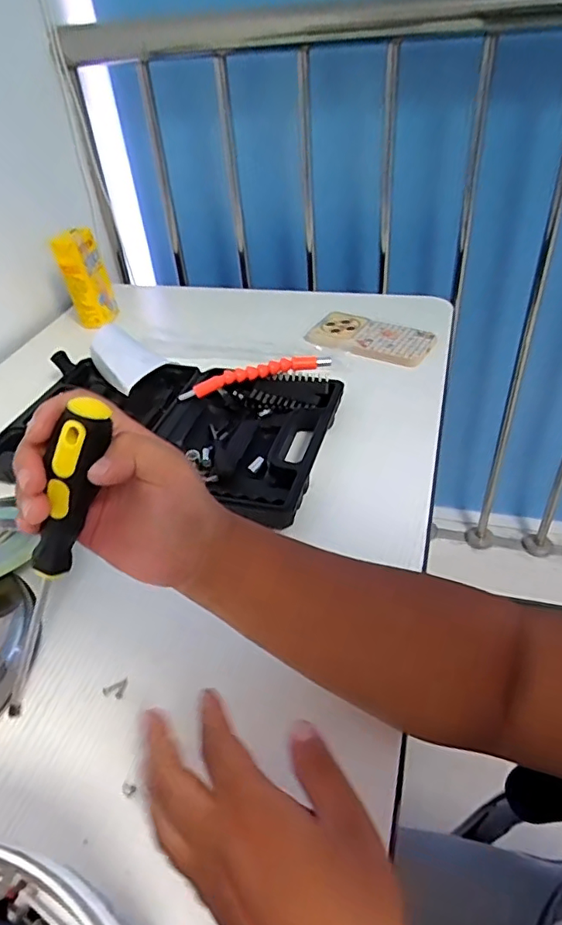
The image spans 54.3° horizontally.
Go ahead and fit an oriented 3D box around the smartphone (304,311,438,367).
[{"bbox_3d":[0.114,-0.161,0.712,0.156,0.018,0.078,18,45,25],"label":"smartphone"}]

